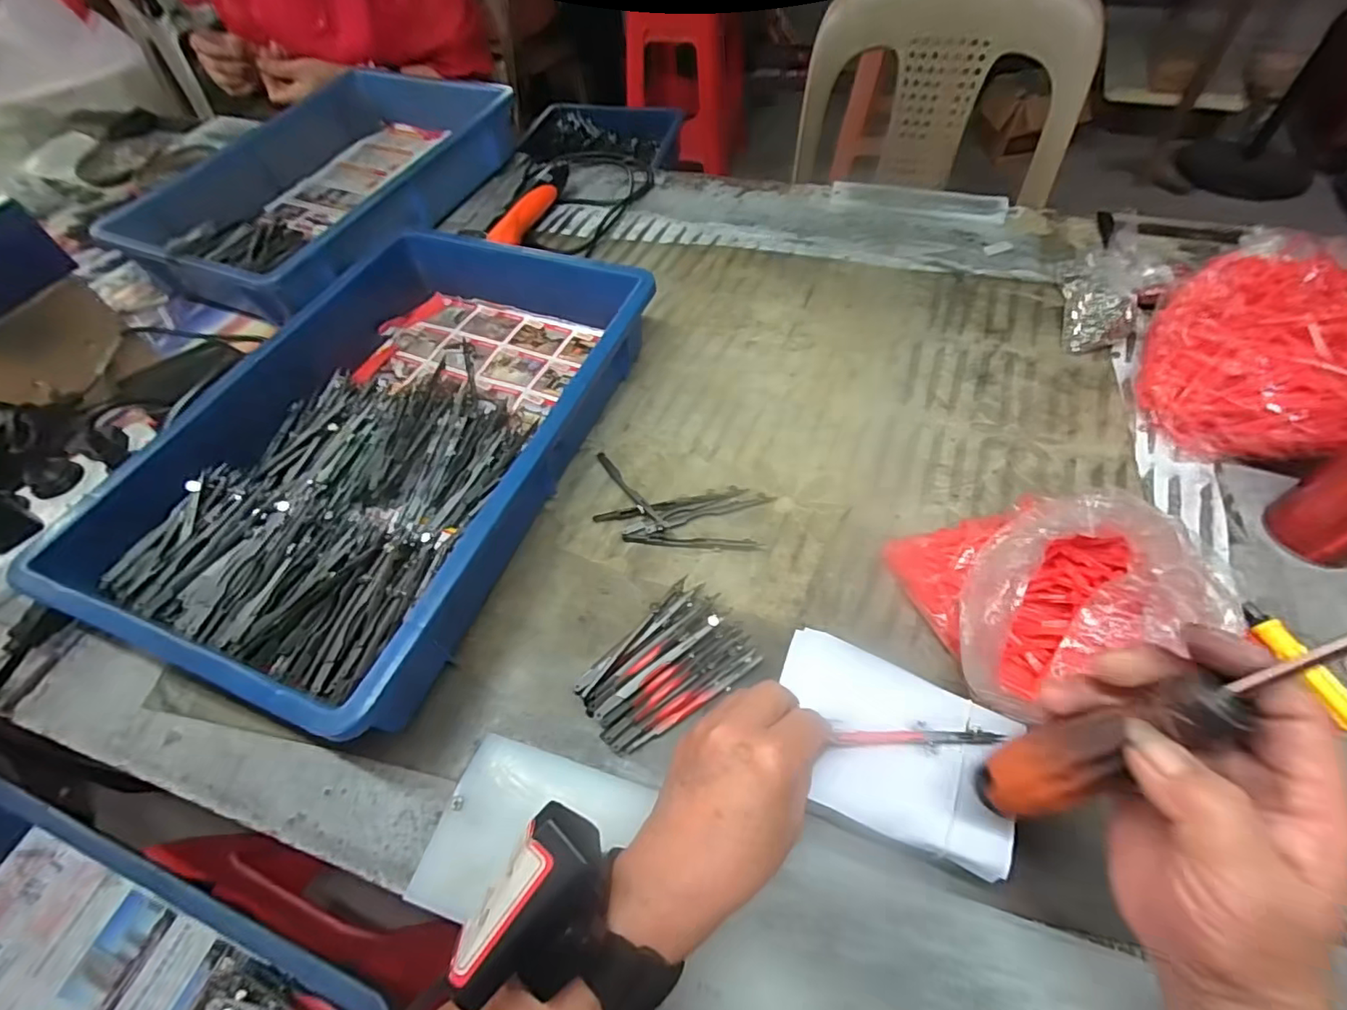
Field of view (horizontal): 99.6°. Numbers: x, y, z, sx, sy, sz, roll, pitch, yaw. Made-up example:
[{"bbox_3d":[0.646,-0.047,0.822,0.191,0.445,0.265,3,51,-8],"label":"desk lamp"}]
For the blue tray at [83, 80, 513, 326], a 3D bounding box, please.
[{"bbox_3d":[-0.393,-0.407,0.705,0.291,0.074,0.465,19,60,16],"label":"blue tray"}]

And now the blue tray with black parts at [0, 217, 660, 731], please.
[{"bbox_3d":[-0.224,-0.059,0.469,0.284,0.079,0.418,16,59,15],"label":"blue tray with black parts"}]

